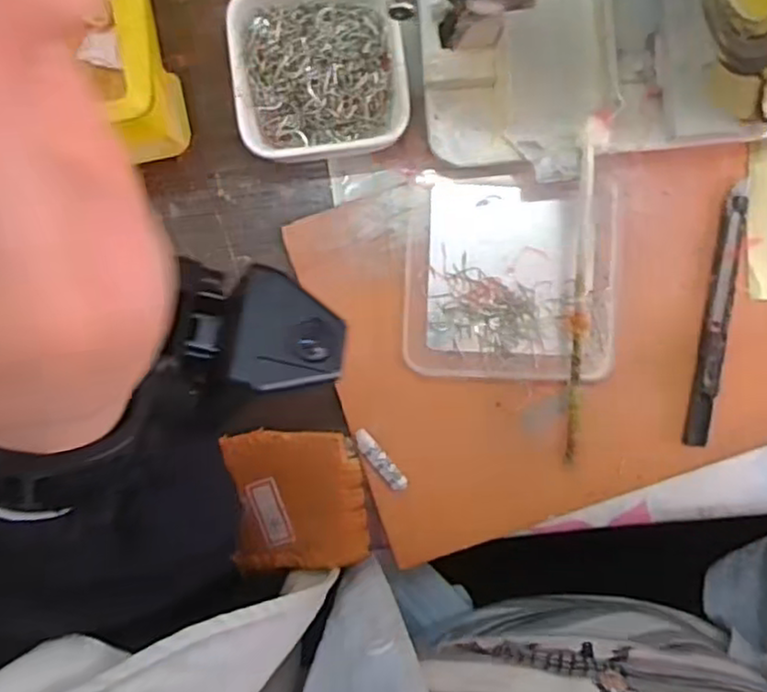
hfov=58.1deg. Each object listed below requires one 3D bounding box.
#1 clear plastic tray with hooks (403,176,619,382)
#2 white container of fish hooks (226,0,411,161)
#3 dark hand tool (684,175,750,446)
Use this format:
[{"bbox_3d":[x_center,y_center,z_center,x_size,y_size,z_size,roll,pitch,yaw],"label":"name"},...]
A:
[{"bbox_3d":[0.065,-0.035,0.345,0.105,0.019,0.102,2,92,2],"label":"clear plastic tray with hooks"},{"bbox_3d":[-0.031,-0.137,0.342,0.081,0.032,0.084,-7,91,2],"label":"white container of fish hooks"},{"bbox_3d":[0.169,-0.016,0.347,0.012,0.006,0.133,9,92,1],"label":"dark hand tool"}]

